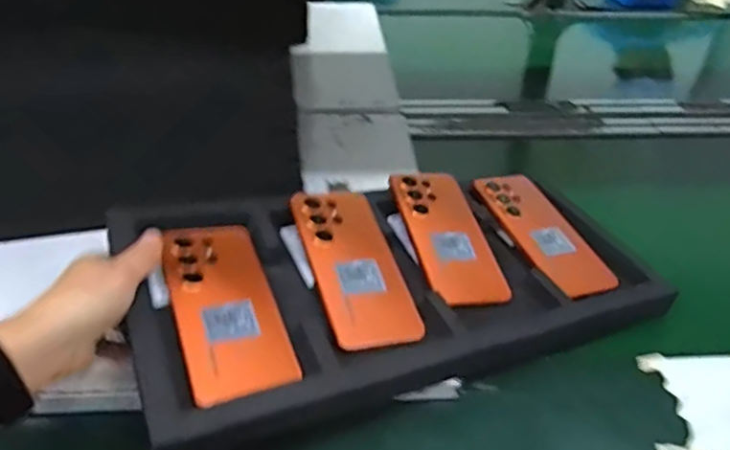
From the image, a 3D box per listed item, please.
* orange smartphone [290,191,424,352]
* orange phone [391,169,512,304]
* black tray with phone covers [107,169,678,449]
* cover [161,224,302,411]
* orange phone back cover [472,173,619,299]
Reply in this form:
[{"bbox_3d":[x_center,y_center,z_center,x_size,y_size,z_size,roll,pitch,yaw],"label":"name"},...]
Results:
[{"bbox_3d":[-0.010,0.033,0.530,0.075,0.007,0.170,-6,50,-21],"label":"orange smartphone"},{"bbox_3d":[0.079,0.009,0.590,0.075,0.007,0.172,0,46,-20],"label":"orange phone"},{"bbox_3d":[0.034,0.042,0.545,0.463,0.032,0.221,-10,46,-27],"label":"black tray with phone covers"},{"bbox_3d":[-0.106,0.062,0.470,0.082,0.009,0.174,-3,43,-29],"label":"cover"},{"bbox_3d":[0.183,0.006,0.626,0.070,0.009,0.172,-16,50,-22],"label":"orange phone back cover"}]

